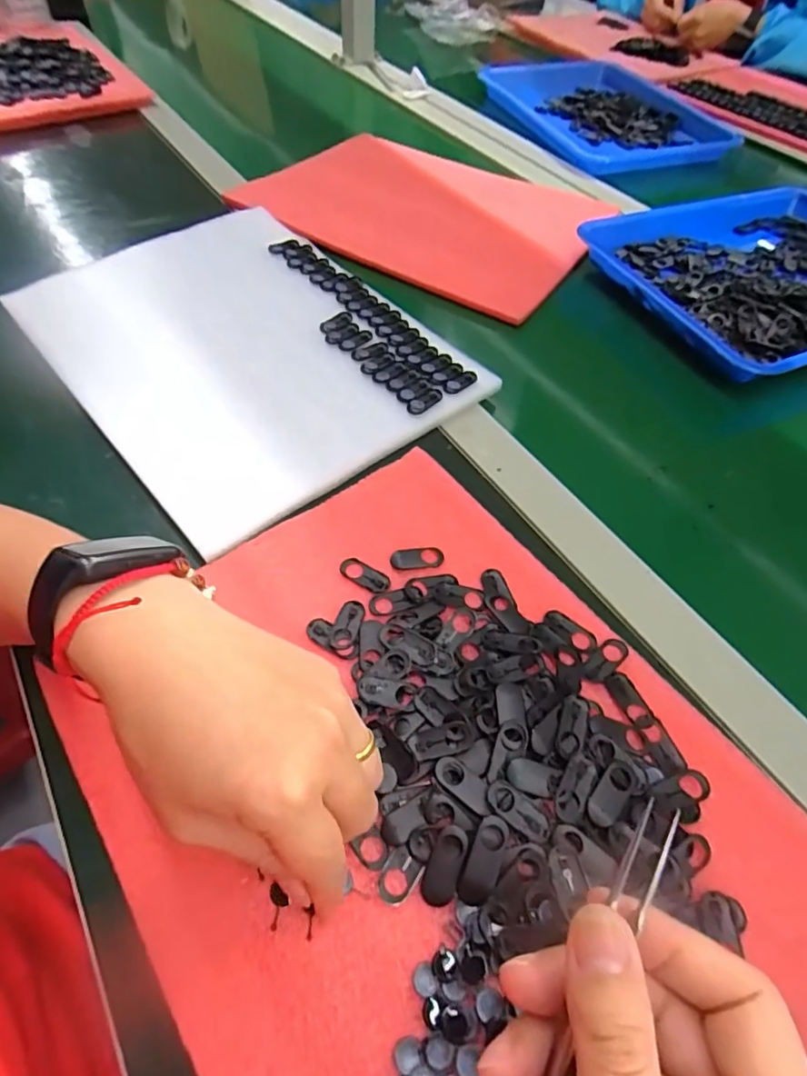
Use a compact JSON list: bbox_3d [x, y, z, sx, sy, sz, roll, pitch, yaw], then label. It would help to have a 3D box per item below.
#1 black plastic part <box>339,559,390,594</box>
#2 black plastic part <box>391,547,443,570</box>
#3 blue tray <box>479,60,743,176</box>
[{"bbox_3d":[-0.022,0.021,0.330,0.032,0.004,0.013,27,57,17],"label":"black plastic part"},{"bbox_3d":[0.008,0.012,0.337,0.031,0.004,0.014,-5,54,-6],"label":"black plastic part"},{"bbox_3d":[0.298,-0.630,0.839,0.271,0.043,0.348,-15,56,-13],"label":"blue tray"}]

